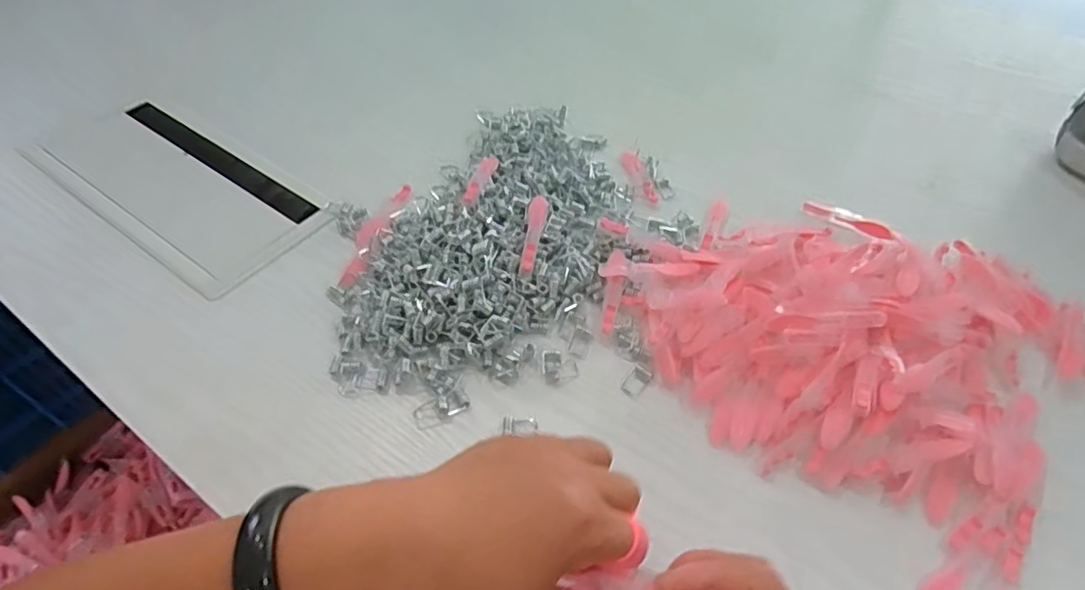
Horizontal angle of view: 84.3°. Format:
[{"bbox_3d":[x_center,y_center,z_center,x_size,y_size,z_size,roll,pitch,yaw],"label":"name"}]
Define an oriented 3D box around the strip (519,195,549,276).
[{"bbox_3d":[-0.006,-0.048,0.466,0.017,0.011,0.080,4,49,2],"label":"strip"}]

